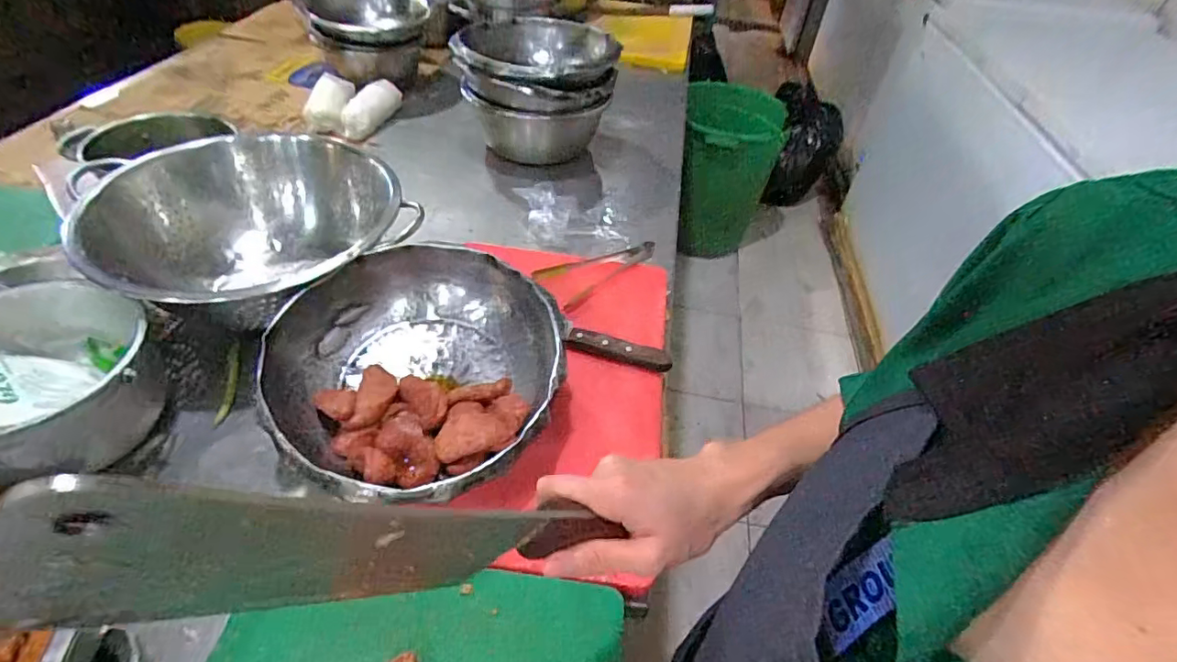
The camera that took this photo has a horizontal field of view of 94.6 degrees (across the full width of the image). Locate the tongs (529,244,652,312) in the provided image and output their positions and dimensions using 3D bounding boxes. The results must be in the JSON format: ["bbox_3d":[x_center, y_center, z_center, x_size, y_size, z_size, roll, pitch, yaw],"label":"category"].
[{"bbox_3d":[0.016,-0.090,0.761,0.185,0.019,0.074,-32,57,-32],"label":"tongs"}]

